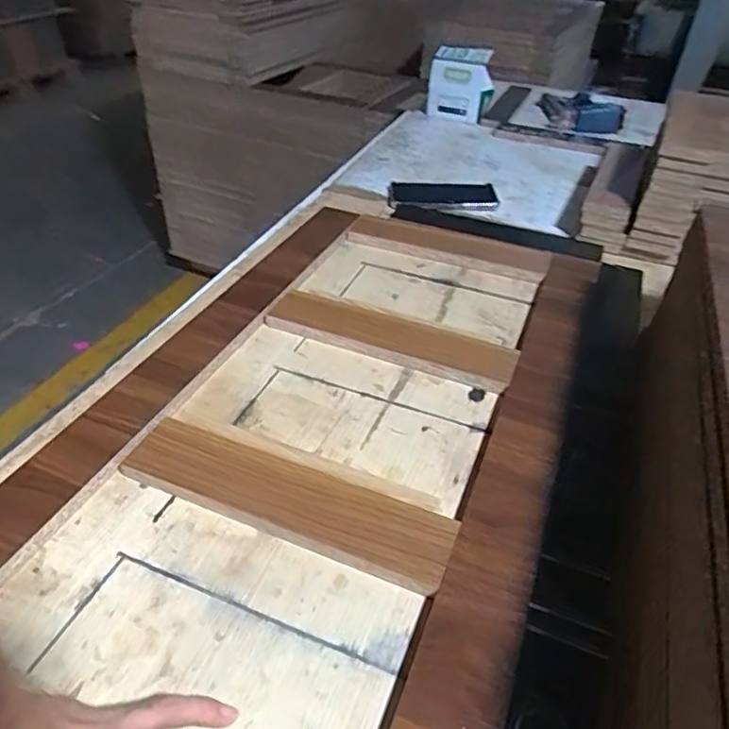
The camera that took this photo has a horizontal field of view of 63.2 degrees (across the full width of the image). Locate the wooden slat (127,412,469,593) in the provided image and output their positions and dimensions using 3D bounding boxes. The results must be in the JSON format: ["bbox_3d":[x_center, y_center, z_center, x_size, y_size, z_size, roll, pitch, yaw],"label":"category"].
[{"bbox_3d":[-0.064,0.106,0.468,0.266,0.017,0.060,16,41,17],"label":"wooden slat"}]

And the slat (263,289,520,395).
[{"bbox_3d":[0.028,-0.029,0.635,0.262,0.017,0.062,16,41,16],"label":"slat"}]

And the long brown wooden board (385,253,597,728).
[{"bbox_3d":[0.127,0.090,0.498,0.060,0.016,0.715,16,41,16],"label":"long brown wooden board"}]

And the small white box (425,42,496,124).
[{"bbox_3d":[0.197,-0.574,1.221,0.129,0.130,0.073,5,39,3],"label":"small white box"}]

